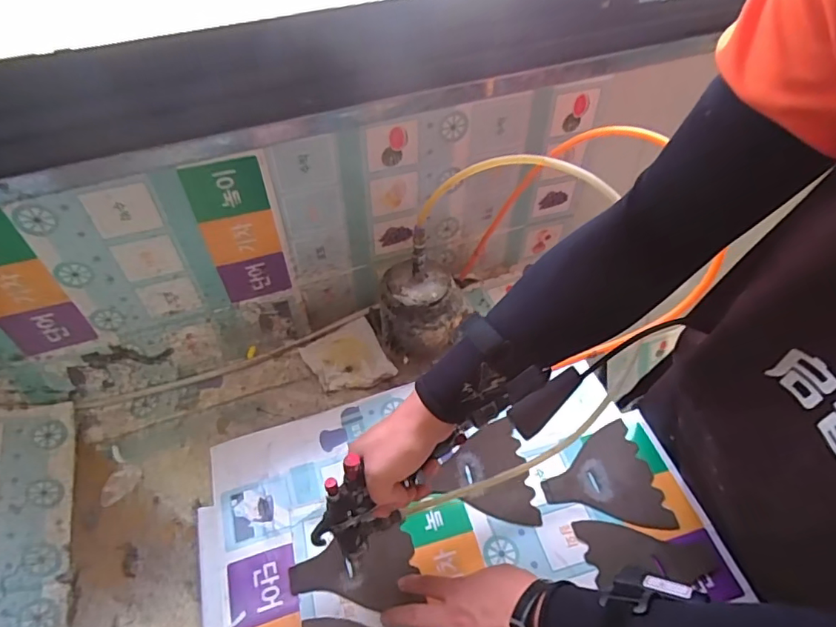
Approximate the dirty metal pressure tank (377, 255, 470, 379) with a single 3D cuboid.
[{"bbox_3d":[0.007,0.003,0.694,0.112,0.123,0.108,0,50,0],"label":"dirty metal pressure tank"}]

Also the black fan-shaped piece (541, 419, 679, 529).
[{"bbox_3d":[0.216,0.197,0.606,0.132,0.007,0.126,-6,50,-5],"label":"black fan-shaped piece"}]

